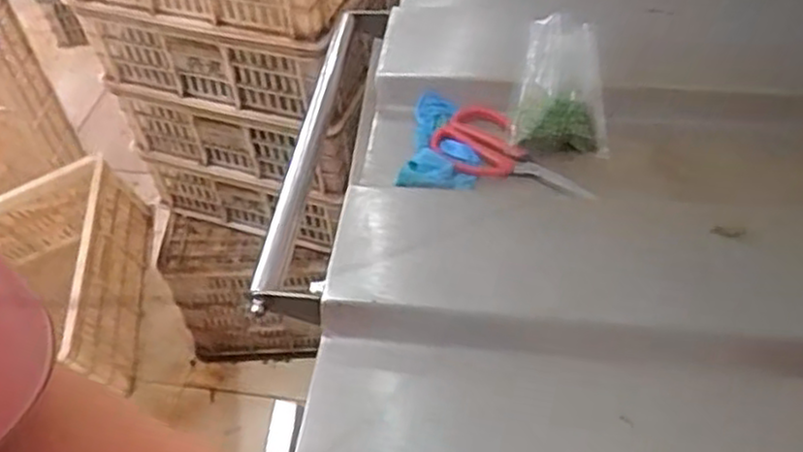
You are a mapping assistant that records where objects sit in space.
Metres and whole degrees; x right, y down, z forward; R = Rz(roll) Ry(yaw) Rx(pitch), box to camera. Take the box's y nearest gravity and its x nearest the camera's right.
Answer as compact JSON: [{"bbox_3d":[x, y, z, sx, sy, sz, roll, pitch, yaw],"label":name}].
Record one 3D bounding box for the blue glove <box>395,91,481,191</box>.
[{"bbox_3d":[0.041,-0.078,0.718,0.068,0.027,0.143,6,50,7],"label":"blue glove"}]

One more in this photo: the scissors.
[{"bbox_3d":[0.103,-0.062,0.710,0.170,0.022,0.077,35,59,27],"label":"scissors"}]

